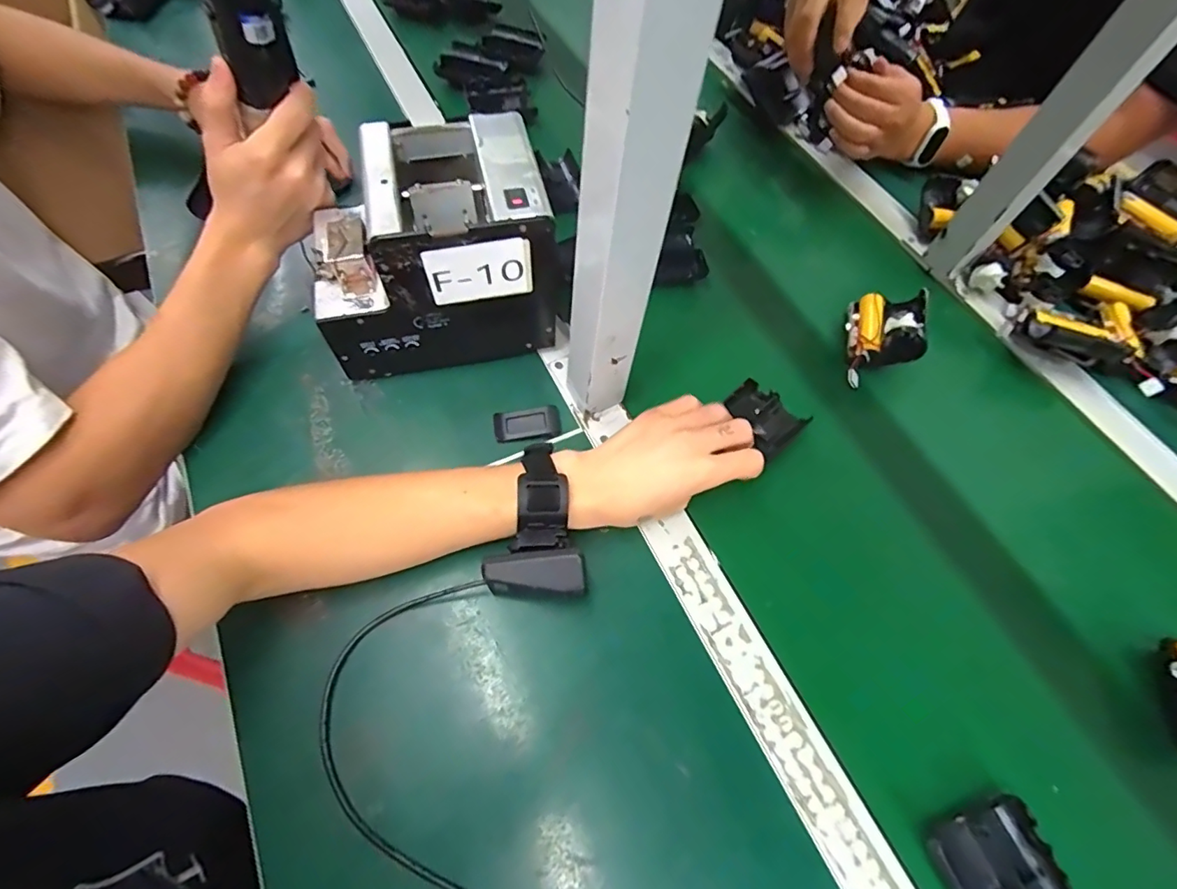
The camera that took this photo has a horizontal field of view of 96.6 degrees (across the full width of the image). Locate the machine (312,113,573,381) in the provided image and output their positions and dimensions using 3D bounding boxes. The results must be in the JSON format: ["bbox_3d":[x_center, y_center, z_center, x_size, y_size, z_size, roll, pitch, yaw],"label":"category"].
[{"bbox_3d":[-0.130,-0.157,0.435,0.178,0.151,0.125,-11,63,-11],"label":"machine"}]

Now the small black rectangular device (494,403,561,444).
[{"bbox_3d":[-0.052,-0.017,0.445,0.056,0.007,0.027,-8,63,-8],"label":"small black rectangular device"}]

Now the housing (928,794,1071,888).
[{"bbox_3d":[0.251,0.265,0.312,0.066,0.018,0.077,-20,65,-14],"label":"housing"}]

